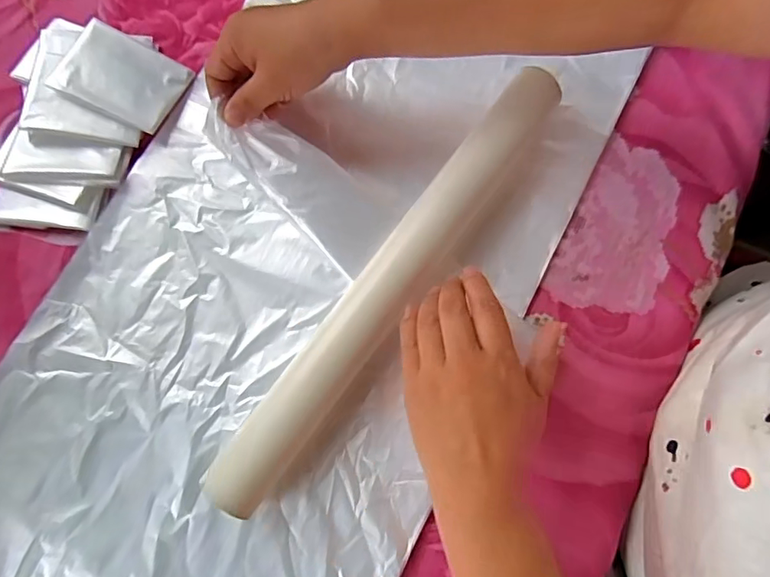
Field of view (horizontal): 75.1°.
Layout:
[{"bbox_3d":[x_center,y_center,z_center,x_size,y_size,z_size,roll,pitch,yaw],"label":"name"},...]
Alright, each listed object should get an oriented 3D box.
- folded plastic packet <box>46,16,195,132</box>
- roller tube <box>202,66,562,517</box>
[{"bbox_3d":[-0.199,-0.162,0.381,0.085,0.005,0.065,25,74,-6],"label":"folded plastic packet"},{"bbox_3d":[0.007,-0.012,0.341,0.048,0.041,0.380,36,80,7],"label":"roller tube"}]

